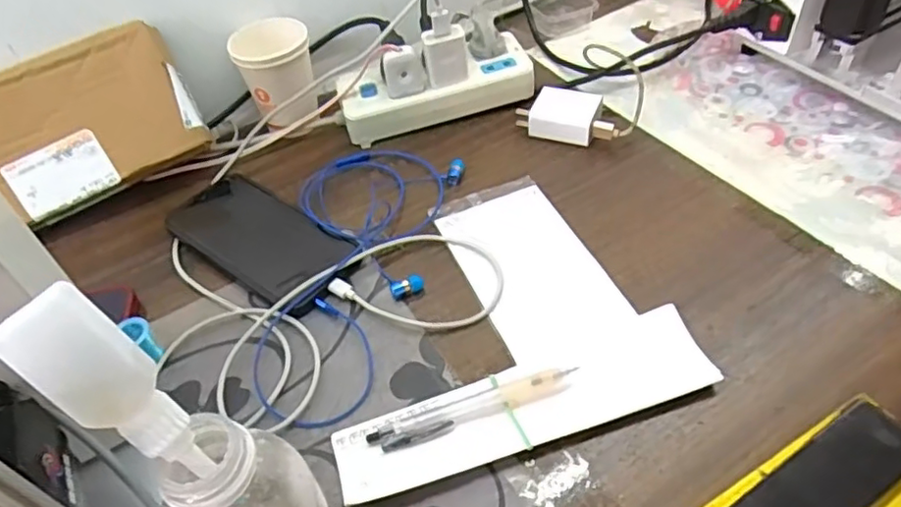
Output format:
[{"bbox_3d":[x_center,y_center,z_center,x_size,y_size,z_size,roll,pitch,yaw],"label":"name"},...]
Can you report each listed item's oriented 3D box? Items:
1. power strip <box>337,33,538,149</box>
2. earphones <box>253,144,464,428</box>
[{"bbox_3d":[-0.014,-0.159,0.619,0.190,0.045,0.065,-16,46,-8],"label":"power strip"},{"bbox_3d":[-0.081,-0.001,0.496,0.132,0.016,0.287,6,47,13],"label":"earphones"}]

